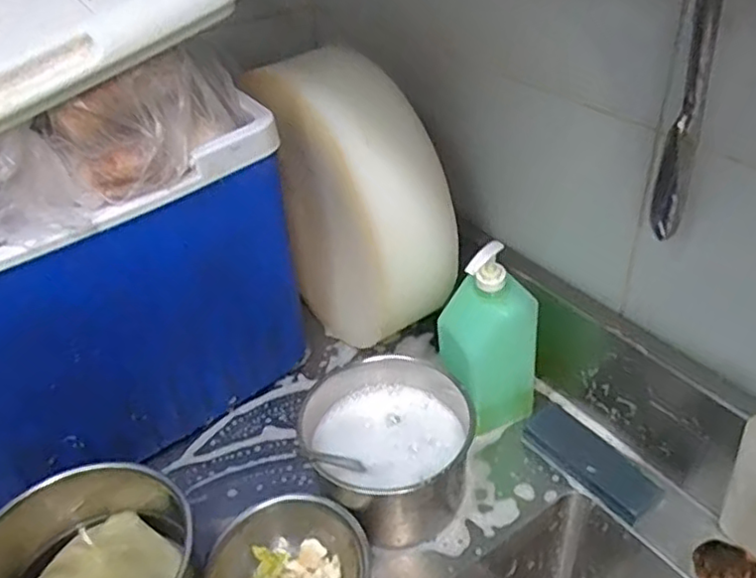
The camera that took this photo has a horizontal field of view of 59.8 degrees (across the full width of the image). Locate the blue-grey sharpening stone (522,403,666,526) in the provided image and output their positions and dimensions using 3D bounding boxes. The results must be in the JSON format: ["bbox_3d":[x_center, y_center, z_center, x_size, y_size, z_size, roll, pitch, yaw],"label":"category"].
[{"bbox_3d":[0.229,0.184,0.712,0.055,0.020,0.152,-25,43,-25],"label":"blue-grey sharpening stone"}]

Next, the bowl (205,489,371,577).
[{"bbox_3d":[-0.083,0.272,0.611,0.143,0.076,0.144,-2,38,1],"label":"bowl"}]

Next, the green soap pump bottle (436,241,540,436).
[{"bbox_3d":[0.121,0.056,0.732,0.096,0.231,0.085,-20,41,-21],"label":"green soap pump bottle"}]

